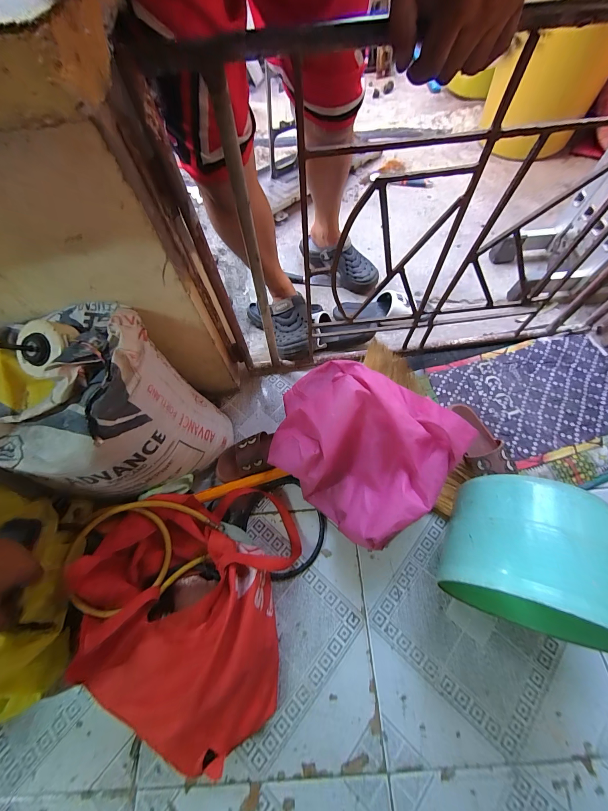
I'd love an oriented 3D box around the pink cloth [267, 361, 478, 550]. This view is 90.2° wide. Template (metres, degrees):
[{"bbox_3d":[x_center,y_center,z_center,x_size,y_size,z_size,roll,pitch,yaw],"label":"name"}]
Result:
[{"bbox_3d":[0.097,0.075,0.602,0.331,0.189,0.263,37,71,20],"label":"pink cloth"}]

